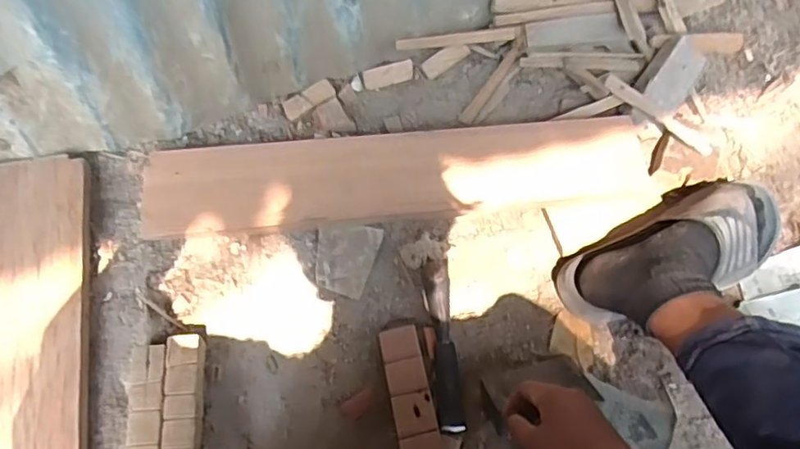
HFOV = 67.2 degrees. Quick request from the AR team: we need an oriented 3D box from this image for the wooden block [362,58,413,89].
[{"bbox_3d":[-0.015,-0.199,0.800,0.068,0.012,0.030,-16,66,-10],"label":"wooden block"}]

